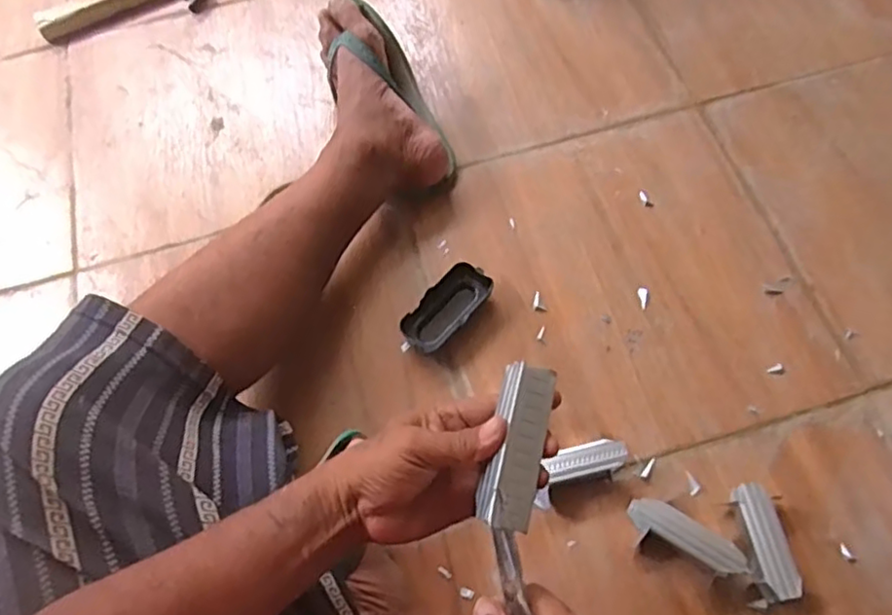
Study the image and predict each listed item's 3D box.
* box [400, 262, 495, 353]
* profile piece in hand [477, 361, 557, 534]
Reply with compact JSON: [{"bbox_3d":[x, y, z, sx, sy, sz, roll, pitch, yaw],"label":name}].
[{"bbox_3d":[-0.001,0.003,0.696,0.052,0.029,0.107,39,72,19],"label":"box"},{"bbox_3d":[0.049,0.092,0.429,0.035,0.015,0.108,11,73,8],"label":"profile piece in hand"}]

